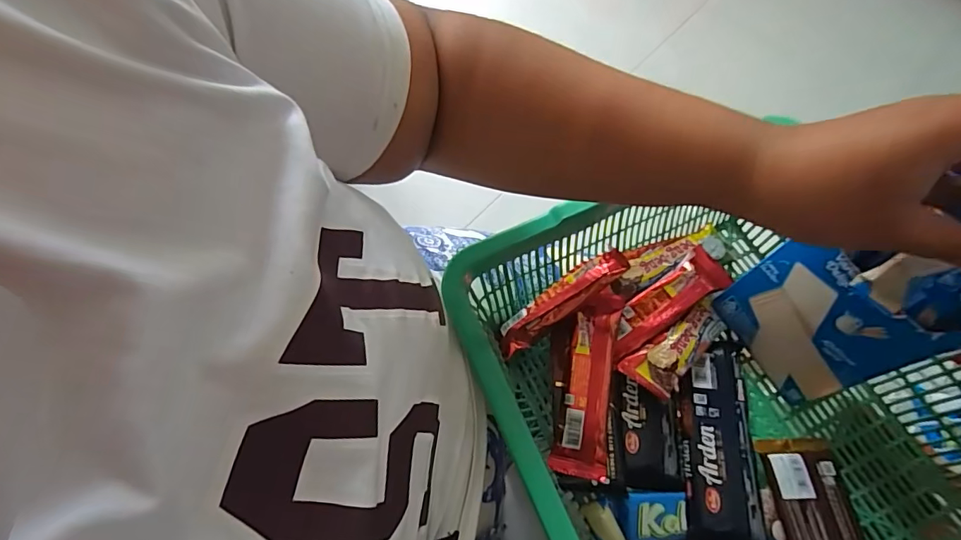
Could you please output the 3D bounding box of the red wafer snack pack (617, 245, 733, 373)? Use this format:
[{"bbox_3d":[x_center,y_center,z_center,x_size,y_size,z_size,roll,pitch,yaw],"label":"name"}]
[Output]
[{"bbox_3d":[0.169,0.030,0.443,0.134,0.016,0.039,-33,71,-10],"label":"red wafer snack pack"}]

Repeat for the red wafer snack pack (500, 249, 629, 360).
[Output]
[{"bbox_3d":[0.071,0.028,0.442,0.134,0.022,0.033,-37,71,5],"label":"red wafer snack pack"}]

